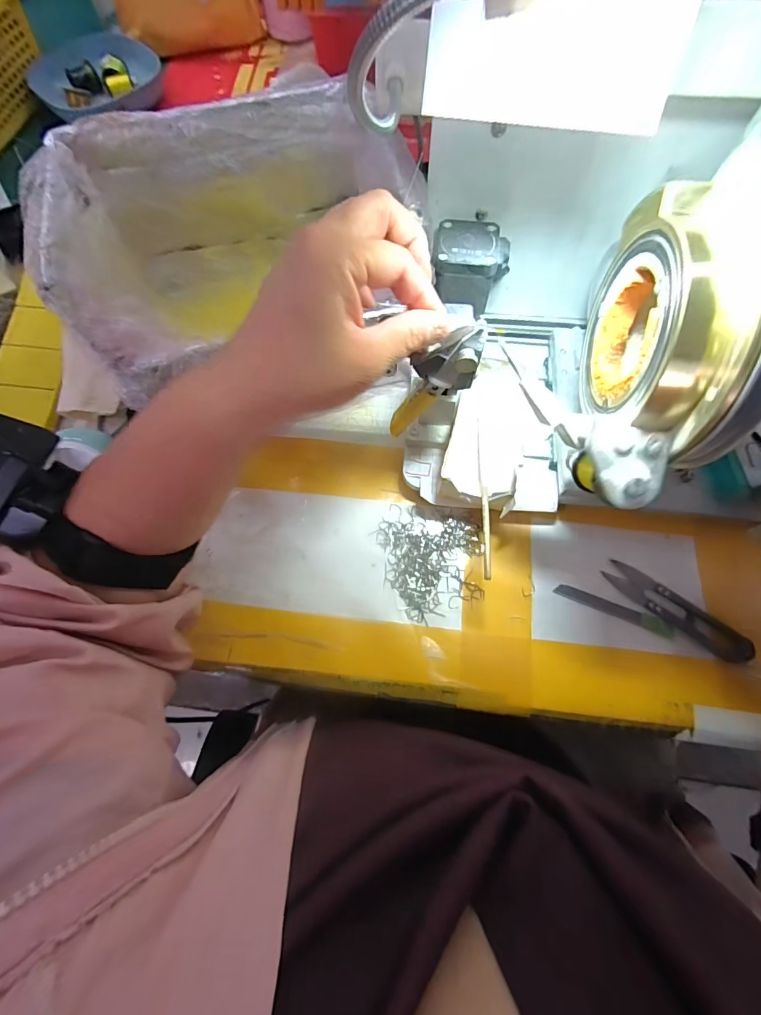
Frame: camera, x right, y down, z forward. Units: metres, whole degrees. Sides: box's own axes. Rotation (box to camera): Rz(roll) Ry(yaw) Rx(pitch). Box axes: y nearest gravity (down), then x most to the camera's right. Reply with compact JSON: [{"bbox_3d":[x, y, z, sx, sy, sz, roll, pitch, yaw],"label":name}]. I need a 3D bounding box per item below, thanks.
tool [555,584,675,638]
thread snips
[{"bbox_3d":[0.167,0.072,0.298,0.082,0.004,0.011,21,73,9],"label":"tool"},{"bbox_3d":[0.209,0.073,0.296,0.101,0.006,0.021,35,76,13],"label":"thread snips"}]

